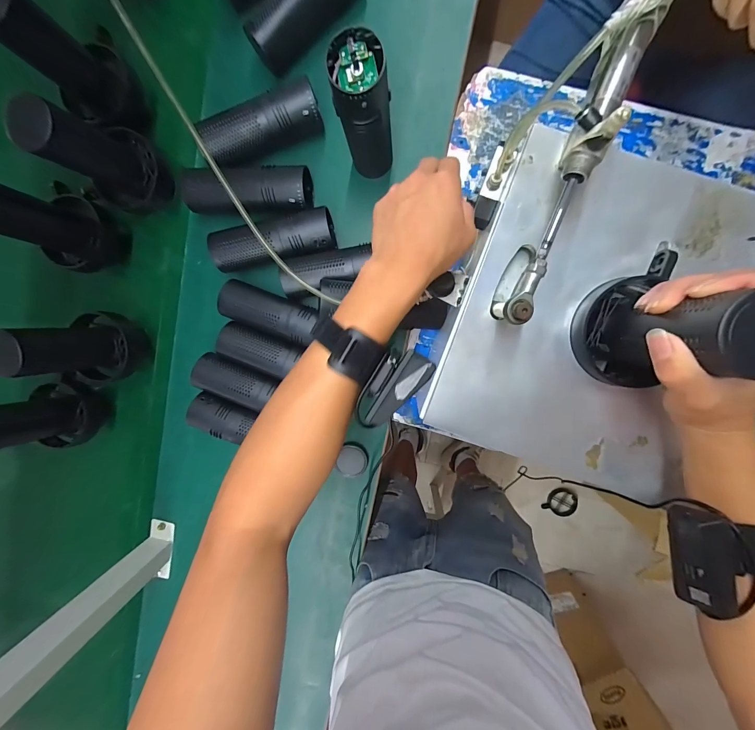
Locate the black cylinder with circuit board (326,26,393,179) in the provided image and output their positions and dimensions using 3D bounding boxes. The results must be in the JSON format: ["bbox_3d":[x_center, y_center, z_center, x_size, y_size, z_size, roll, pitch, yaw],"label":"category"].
[{"bbox_3d":[-0.012,-0.277,0.366,0.054,0.157,0.059,1,97,5],"label":"black cylinder with circuit board"}]

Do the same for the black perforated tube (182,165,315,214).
[{"bbox_3d":[-0.172,-0.233,0.440,0.164,0.060,0.065,5,97,4],"label":"black perforated tube"}]

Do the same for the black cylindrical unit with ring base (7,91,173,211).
[{"bbox_3d":[-0.344,-0.254,0.390,0.087,0.164,0.097,30,98,1],"label":"black cylindrical unit with ring base"}]

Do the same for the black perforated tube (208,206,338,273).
[{"bbox_3d":[-0.139,-0.163,0.441,0.163,0.051,0.056,-10,96,6],"label":"black perforated tube"}]

